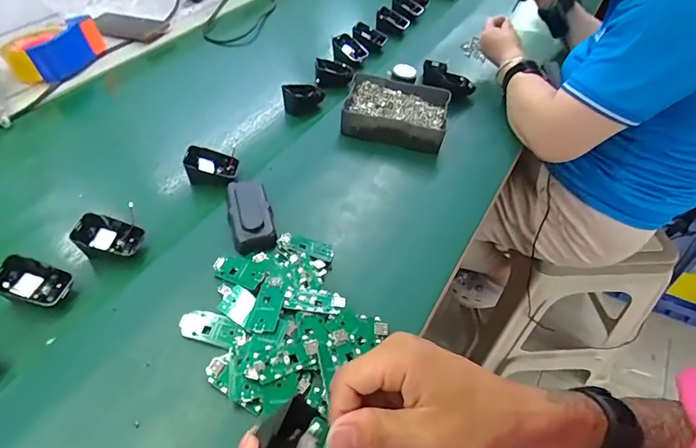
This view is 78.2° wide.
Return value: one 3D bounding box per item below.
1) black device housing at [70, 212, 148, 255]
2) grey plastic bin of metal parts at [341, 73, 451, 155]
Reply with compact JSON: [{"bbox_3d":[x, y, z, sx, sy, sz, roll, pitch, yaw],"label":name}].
[{"bbox_3d":[-0.276,0.015,0.495,0.070,0.021,0.045,17,51,-20],"label":"black device housing"},{"bbox_3d":[0.078,-0.177,0.687,0.159,0.049,0.118,9,49,6],"label":"grey plastic bin of metal parts"}]

